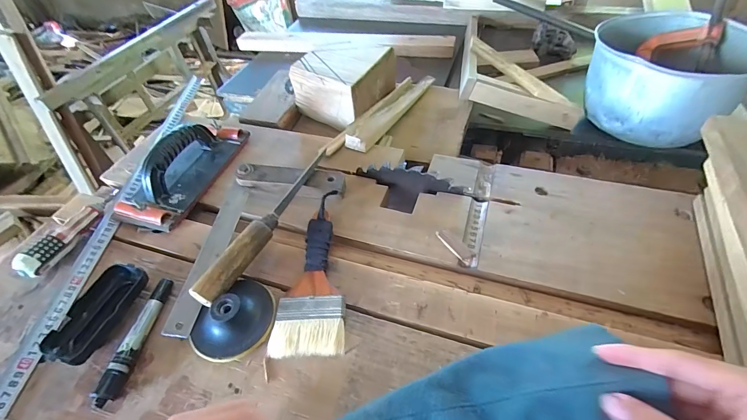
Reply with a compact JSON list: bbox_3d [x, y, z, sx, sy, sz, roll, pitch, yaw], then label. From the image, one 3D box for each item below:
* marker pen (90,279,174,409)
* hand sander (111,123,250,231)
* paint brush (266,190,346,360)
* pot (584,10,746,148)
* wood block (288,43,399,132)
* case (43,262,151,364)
[{"bbox_3d":[-0.247,0.132,0.368,0.015,0.019,0.129,0,49,6],"label":"marker pen"},{"bbox_3d":[-0.303,-0.079,0.525,0.123,0.067,0.210,10,51,15],"label":"hand sander"},{"bbox_3d":[-0.070,0.066,0.402,0.073,0.023,0.188,-5,48,2],"label":"paint brush"},{"bbox_3d":[0.489,-0.225,0.602,0.204,0.135,0.220,-3,48,4],"label":"pot"},{"bbox_3d":[-0.051,-0.238,0.651,0.139,0.096,0.146,25,56,26],"label":"wood block"},{"bbox_3d":[-0.299,0.113,0.389,0.048,0.026,0.108,12,51,16],"label":"case"}]

